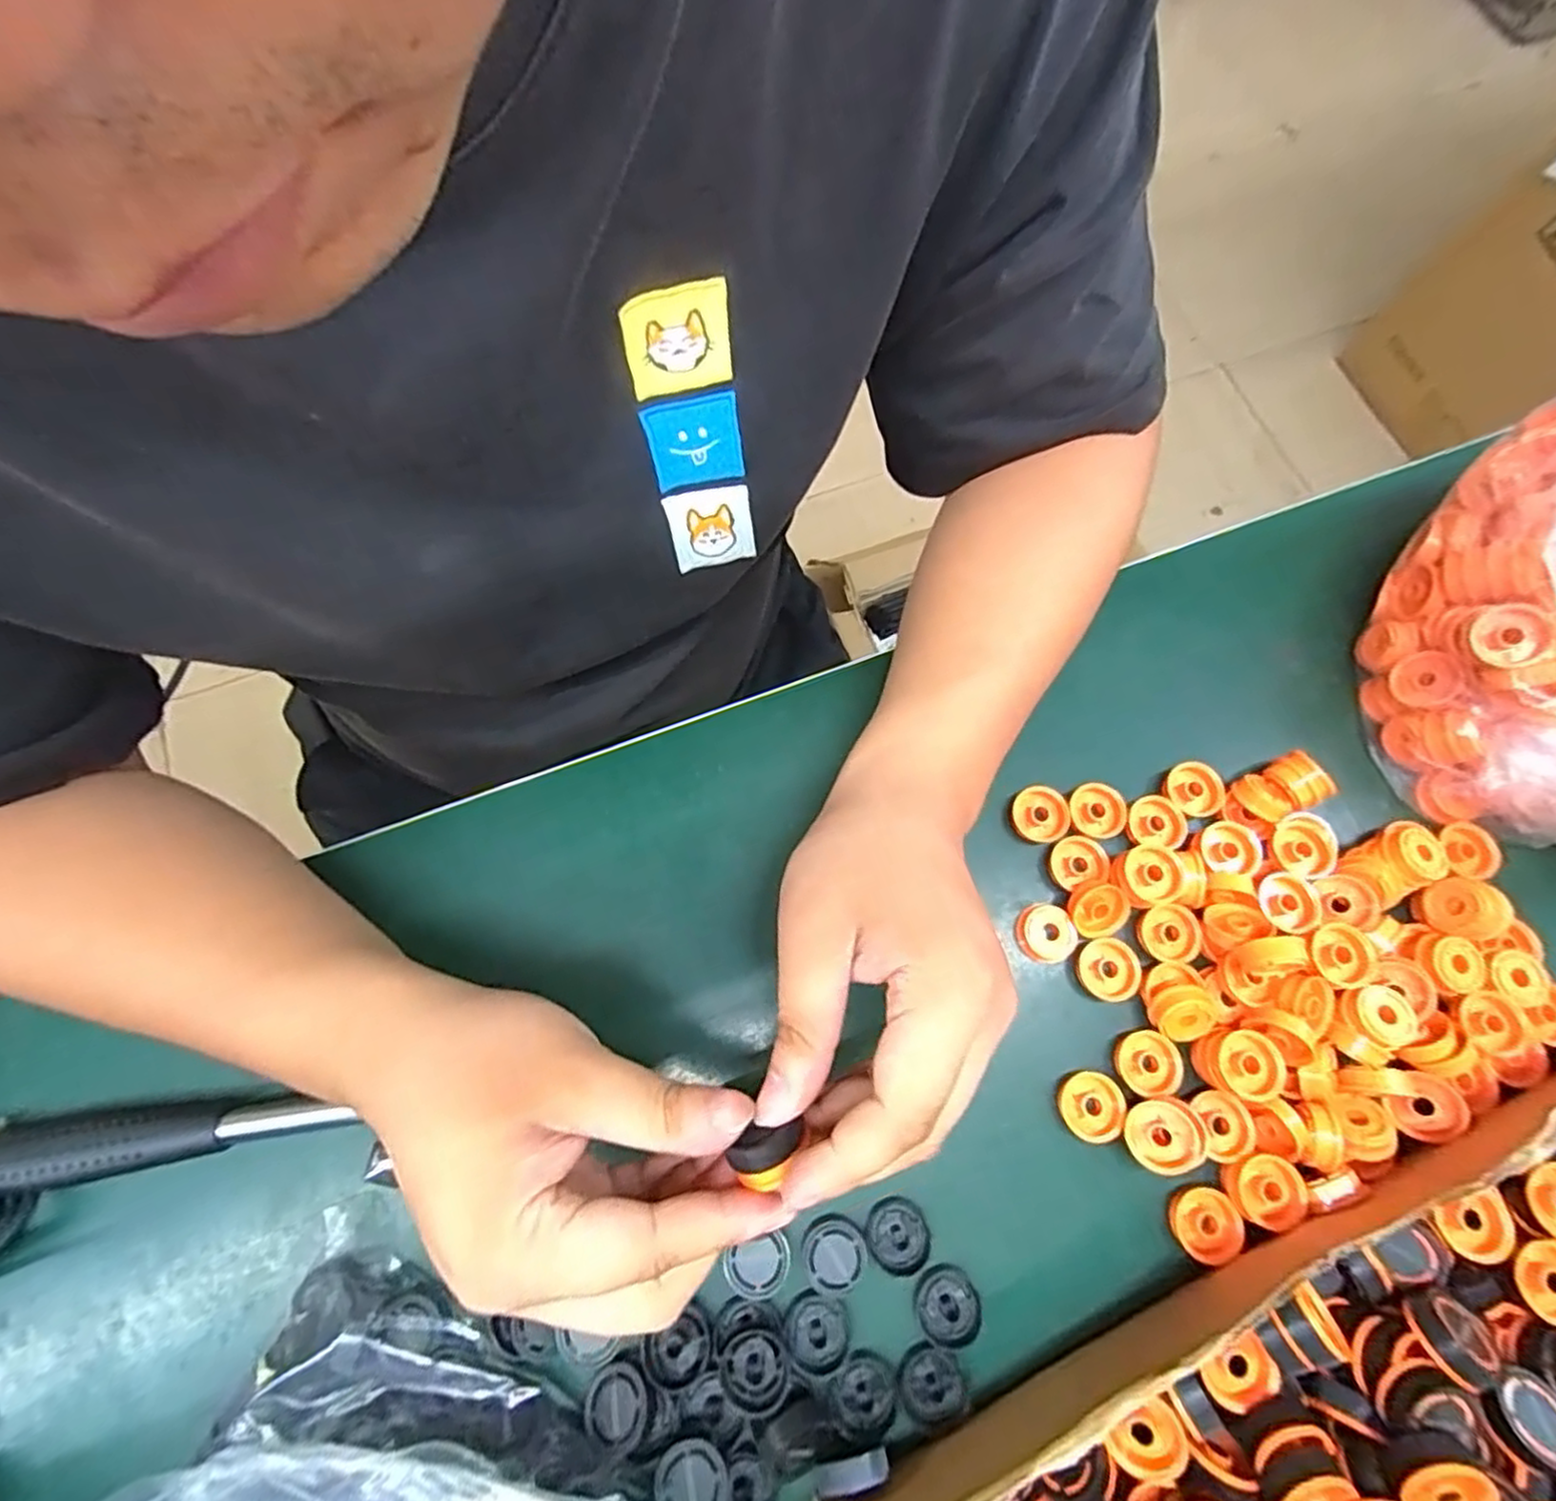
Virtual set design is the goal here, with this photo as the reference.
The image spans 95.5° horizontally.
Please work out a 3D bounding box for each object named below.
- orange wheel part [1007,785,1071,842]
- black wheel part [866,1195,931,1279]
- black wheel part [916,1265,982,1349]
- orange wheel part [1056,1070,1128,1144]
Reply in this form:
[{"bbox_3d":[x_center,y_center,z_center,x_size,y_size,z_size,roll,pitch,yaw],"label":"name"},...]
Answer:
[{"bbox_3d":[0.122,0.030,0.331,0.026,0.006,0.026,0,73,-1],"label":"orange wheel part"},{"bbox_3d":[0.048,0.193,0.280,0.024,0.010,0.023,0,73,-1],"label":"black wheel part"},{"bbox_3d":[0.066,0.216,0.274,0.022,0.010,0.024,7,73,1],"label":"black wheel part"},{"bbox_3d":[0.131,0.149,0.295,0.025,0.010,0.026,1,64,22],"label":"orange wheel part"}]

